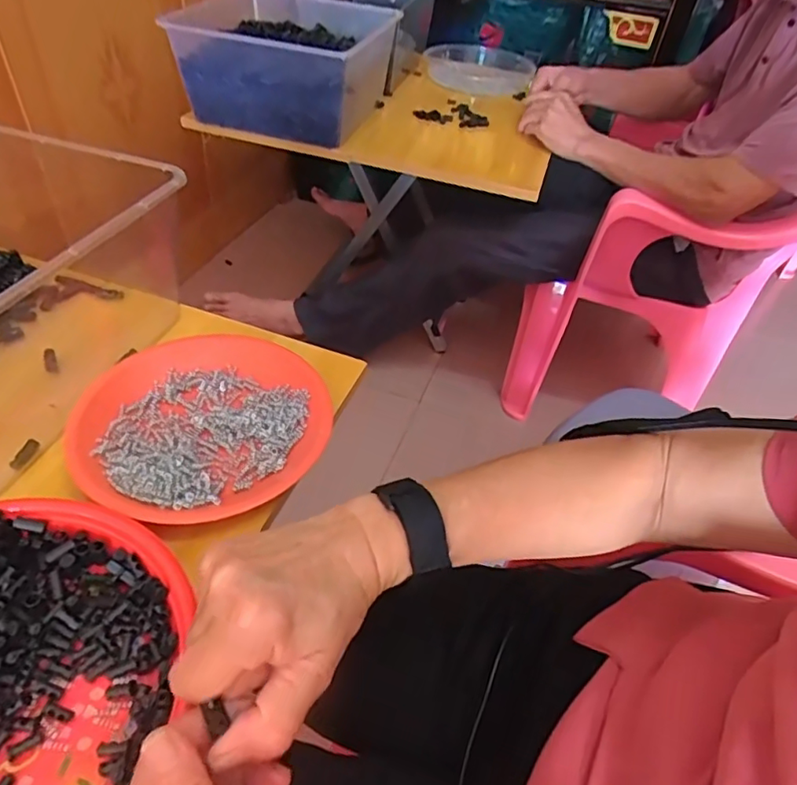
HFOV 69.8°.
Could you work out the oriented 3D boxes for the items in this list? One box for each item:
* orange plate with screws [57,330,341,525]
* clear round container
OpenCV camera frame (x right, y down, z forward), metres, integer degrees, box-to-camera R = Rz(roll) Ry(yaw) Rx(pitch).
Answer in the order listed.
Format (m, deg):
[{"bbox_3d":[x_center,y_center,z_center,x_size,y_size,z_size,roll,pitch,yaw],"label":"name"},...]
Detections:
[{"bbox_3d":[-0.158,0.024,0.461,0.182,0.026,0.188,4,45,-4],"label":"orange plate with screws"},{"bbox_3d":[0.168,-0.685,1.210,0.233,0.043,0.263,12,45,5],"label":"clear round container"}]

